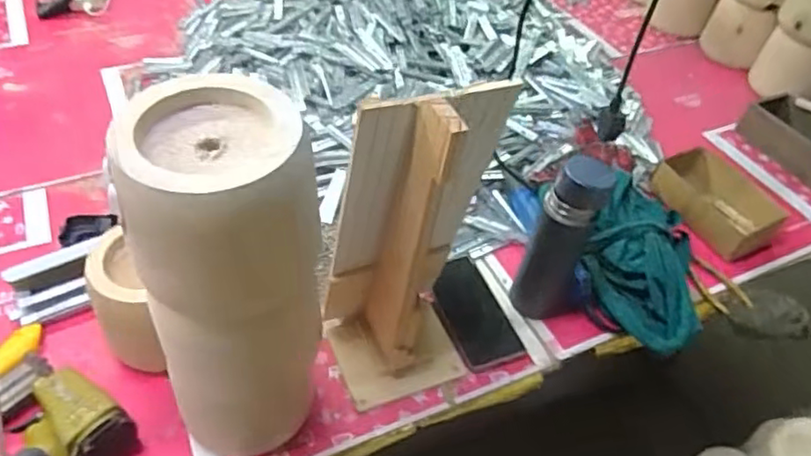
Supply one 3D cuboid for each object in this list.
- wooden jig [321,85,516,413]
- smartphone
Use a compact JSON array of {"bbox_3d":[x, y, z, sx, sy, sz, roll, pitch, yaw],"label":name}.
[{"bbox_3d":[0.008,0.021,0.616,0.147,0.369,0.109,-12,48,-17],"label":"wooden jig"},{"bbox_3d":[0.081,0.103,0.785,0.076,0.010,0.157,-14,49,-18],"label":"smartphone"}]

